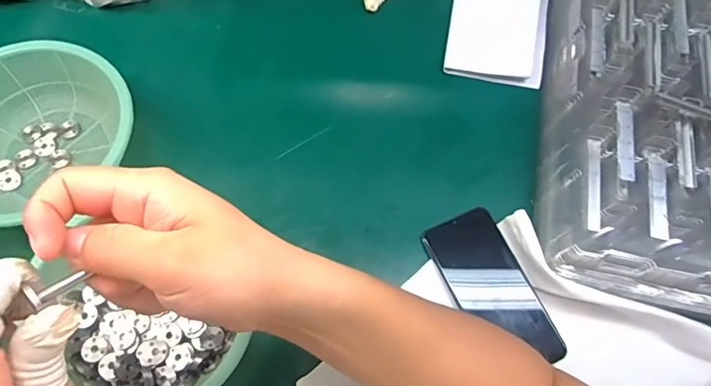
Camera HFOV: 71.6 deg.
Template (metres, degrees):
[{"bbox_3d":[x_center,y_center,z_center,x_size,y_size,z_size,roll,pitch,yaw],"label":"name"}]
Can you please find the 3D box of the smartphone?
[{"bbox_3d":[0.126,0.090,0.459,0.073,0.010,0.148,-22,69,-9],"label":"smartphone"}]

